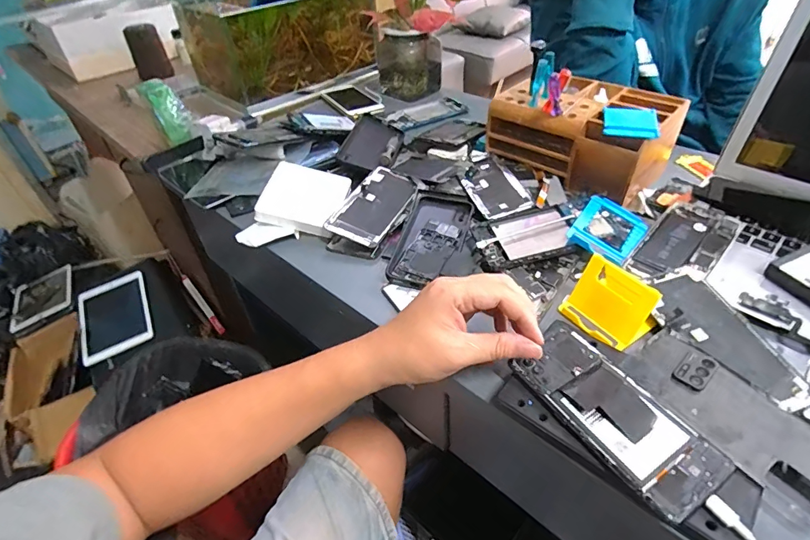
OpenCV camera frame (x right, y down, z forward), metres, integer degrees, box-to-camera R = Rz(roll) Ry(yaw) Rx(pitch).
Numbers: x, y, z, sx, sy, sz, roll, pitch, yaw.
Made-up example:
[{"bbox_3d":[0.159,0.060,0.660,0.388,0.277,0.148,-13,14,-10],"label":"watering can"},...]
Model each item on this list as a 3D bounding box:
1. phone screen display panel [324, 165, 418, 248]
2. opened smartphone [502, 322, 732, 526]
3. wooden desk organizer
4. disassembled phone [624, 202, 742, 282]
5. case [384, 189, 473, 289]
[{"bbox_3d":[-0.037,-0.089,0.575,0.074,0.010,0.149,24,50,13],"label":"phone screen display panel"},{"bbox_3d":[0.159,0.106,0.339,0.071,0.010,0.157,-24,46,-20],"label":"opened smartphone"},{"bbox_3d":[0.239,-0.188,0.591,0.145,0.084,0.205,-33,48,-27],"label":"wooden desk organizer"},{"bbox_3d":[0.308,-0.029,0.478,0.071,0.009,0.151,31,53,34],"label":"disassembled phone"},{"bbox_3d":[0.034,-0.044,0.522,0.074,0.010,0.163,11,50,12],"label":"case"}]

